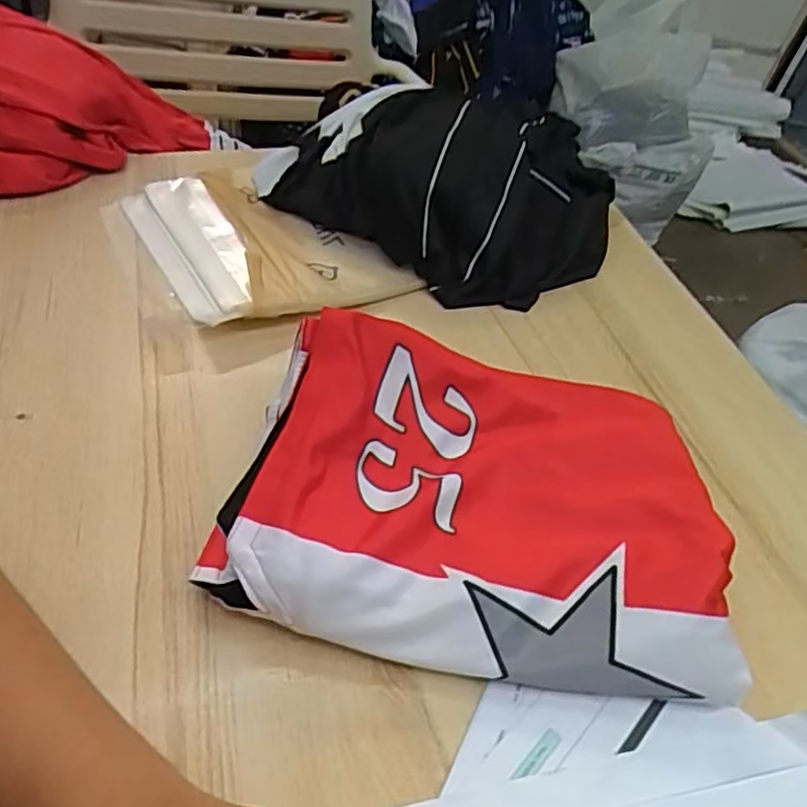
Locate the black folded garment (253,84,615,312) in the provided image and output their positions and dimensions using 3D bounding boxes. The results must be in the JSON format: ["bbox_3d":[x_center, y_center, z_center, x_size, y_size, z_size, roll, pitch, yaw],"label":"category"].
[{"bbox_3d":[0.048,-0.218,0.623,0.300,0.103,0.241,34,47,18],"label":"black folded garment"}]

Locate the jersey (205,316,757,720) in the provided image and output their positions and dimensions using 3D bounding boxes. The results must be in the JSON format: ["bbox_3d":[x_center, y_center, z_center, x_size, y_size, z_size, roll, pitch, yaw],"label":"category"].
[{"bbox_3d":[0.040,0.048,0.375,0.258,0.084,0.178,12,44,-4],"label":"jersey"}]

